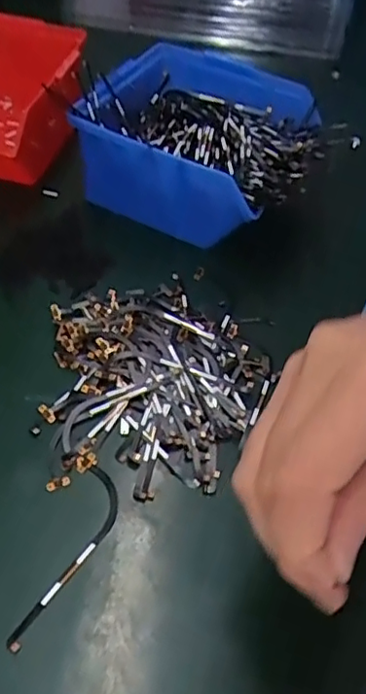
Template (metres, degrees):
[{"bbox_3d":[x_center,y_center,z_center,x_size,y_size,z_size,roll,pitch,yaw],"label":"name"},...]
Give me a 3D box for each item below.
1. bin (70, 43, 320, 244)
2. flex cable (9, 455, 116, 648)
[{"bbox_3d":[0.016,-0.134,0.408,0.146,0.062,0.134,19,52,12],"label":"bin"},{"bbox_3d":[-0.046,0.086,0.262,0.025,0.004,0.089,11,50,6],"label":"flex cable"}]

